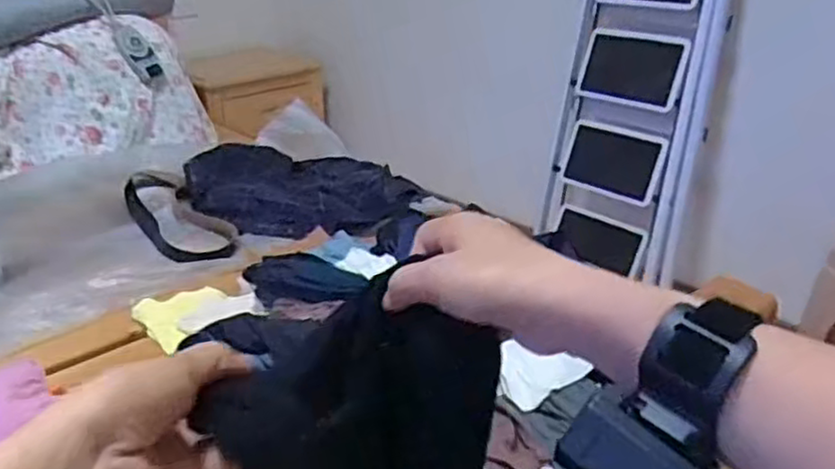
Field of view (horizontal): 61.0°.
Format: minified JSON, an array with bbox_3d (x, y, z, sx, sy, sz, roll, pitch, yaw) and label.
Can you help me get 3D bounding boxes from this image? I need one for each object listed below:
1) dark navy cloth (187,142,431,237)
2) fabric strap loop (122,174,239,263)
[{"bbox_3d":[-0.255,-0.120,1.587,0.469,0.094,0.394,-12,27,-23],"label":"dark navy cloth"},{"bbox_3d":[-0.485,-0.034,1.443,0.150,0.034,0.312,-23,48,-38],"label":"fabric strap loop"}]

